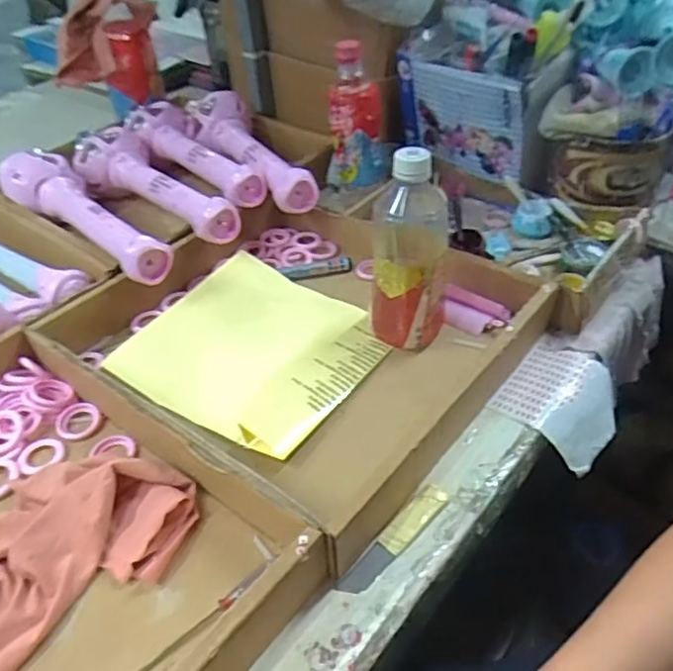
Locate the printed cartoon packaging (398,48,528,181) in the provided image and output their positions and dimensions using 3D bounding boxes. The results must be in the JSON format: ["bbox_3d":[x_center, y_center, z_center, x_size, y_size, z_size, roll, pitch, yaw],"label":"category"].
[{"bbox_3d":[0.150,-0.270,0.775,0.177,0.127,0.036,26,49,30],"label":"printed cartoon packaging"}]

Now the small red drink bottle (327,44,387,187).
[{"bbox_3d":[0.026,-0.266,0.758,0.075,0.165,0.078,-5,41,-1],"label":"small red drink bottle"}]

